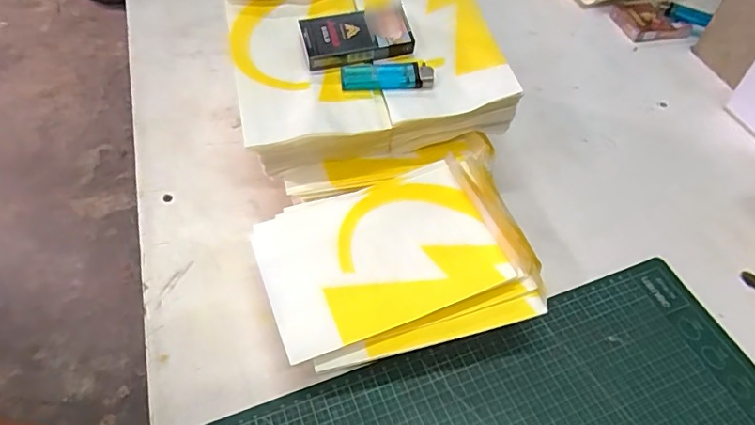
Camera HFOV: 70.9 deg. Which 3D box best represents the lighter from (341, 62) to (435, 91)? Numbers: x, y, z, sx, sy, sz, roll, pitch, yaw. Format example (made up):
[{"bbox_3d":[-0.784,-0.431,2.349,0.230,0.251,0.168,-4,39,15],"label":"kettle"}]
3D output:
[{"bbox_3d":[0.009,-0.121,0.467,0.080,0.008,0.027,-3,68,0],"label":"lighter"}]

